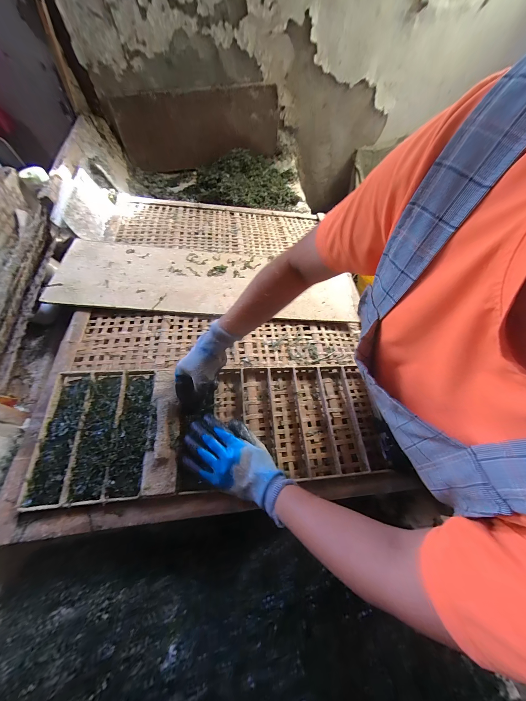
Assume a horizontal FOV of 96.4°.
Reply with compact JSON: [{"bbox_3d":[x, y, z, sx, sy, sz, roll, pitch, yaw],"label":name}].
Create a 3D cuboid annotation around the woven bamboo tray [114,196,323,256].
[{"bbox_3d":[-0.138,-0.423,0.818,0.672,0.026,0.315,-3,59,-12],"label":"woven bamboo tray"}]

